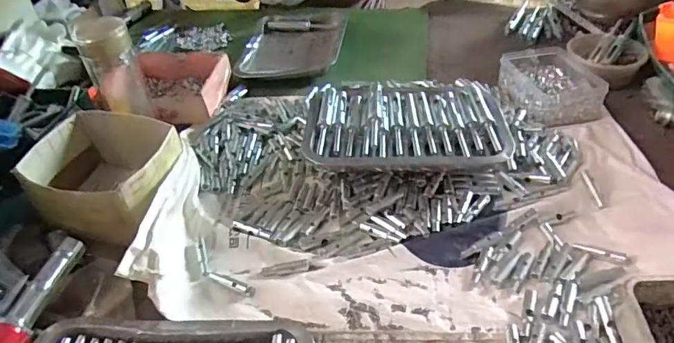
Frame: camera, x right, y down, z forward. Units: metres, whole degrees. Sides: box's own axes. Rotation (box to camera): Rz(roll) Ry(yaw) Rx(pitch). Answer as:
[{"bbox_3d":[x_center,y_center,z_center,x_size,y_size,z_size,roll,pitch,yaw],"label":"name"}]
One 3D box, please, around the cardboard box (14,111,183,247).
[{"bbox_3d":[-0.279,0.005,0.579,0.176,0.080,0.140,9,42,15],"label":"cardboard box"}]

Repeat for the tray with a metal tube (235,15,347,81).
[{"bbox_3d":[-0.075,-0.250,0.922,0.177,0.032,0.236,2,41,9],"label":"tray with a metal tube"}]

